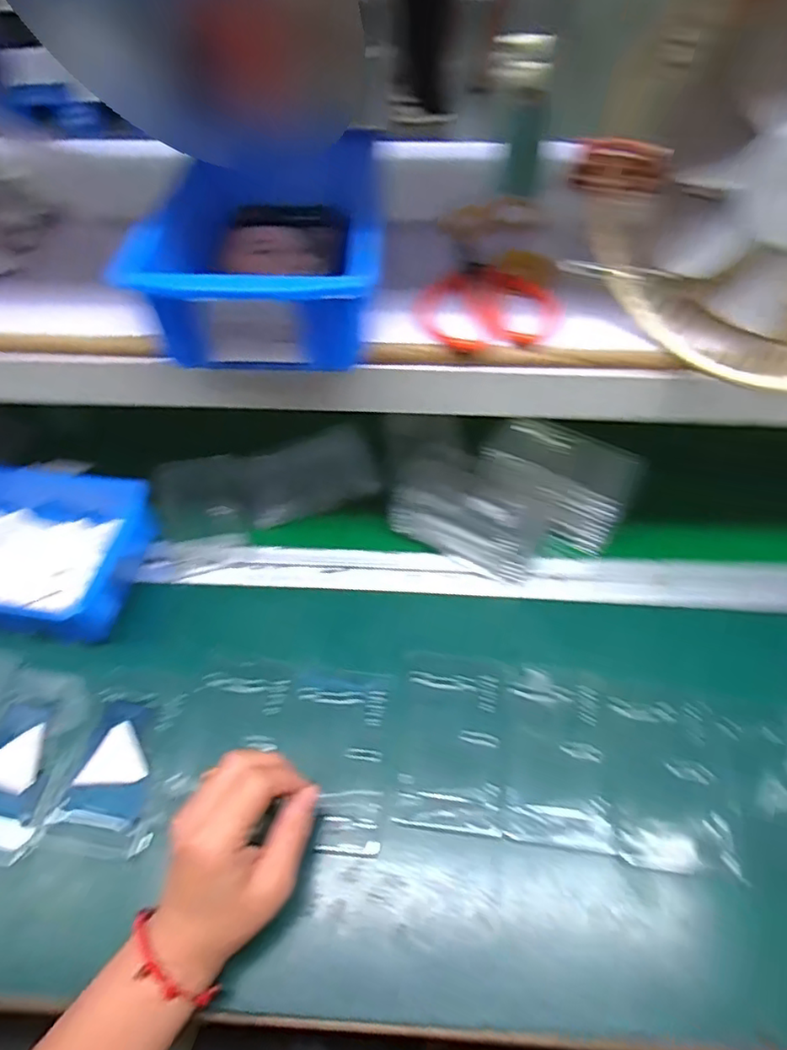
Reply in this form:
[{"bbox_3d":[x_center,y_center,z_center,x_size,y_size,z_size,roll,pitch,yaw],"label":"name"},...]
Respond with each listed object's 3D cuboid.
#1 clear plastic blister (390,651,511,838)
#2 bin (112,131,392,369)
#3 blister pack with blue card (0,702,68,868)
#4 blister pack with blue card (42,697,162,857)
[{"bbox_3d":[0.045,0.157,0.450,0.078,0.004,0.127,6,58,5],"label":"clear plastic blister"},{"bbox_3d":[-0.074,-0.164,0.375,0.129,0.061,0.158,3,53,2],"label":"bin"},{"bbox_3d":[-0.280,0.184,0.435,0.068,0.015,0.103,7,58,6],"label":"blister pack with blue card"},{"bbox_3d":[-0.199,0.181,0.435,0.070,0.004,0.100,10,59,7],"label":"blister pack with blue card"}]

